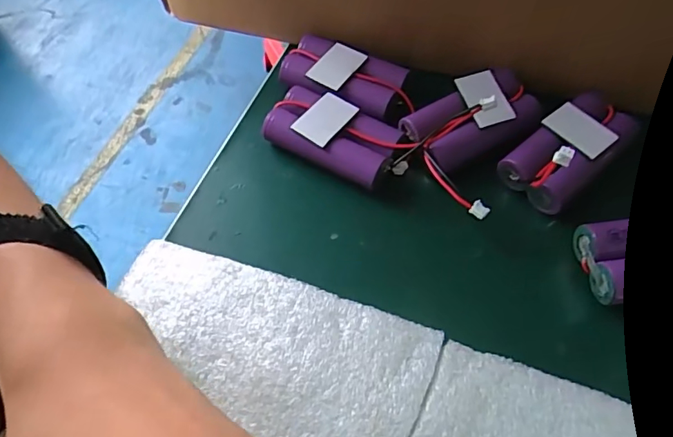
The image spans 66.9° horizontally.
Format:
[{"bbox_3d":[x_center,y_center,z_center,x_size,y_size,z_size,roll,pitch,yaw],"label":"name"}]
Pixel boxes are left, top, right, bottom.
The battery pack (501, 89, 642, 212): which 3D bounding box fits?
[{"bbox_3d":[0.114,-0.037,0.245,0.068,0.020,0.034,-37,65,-19],"label":"battery pack"}]

